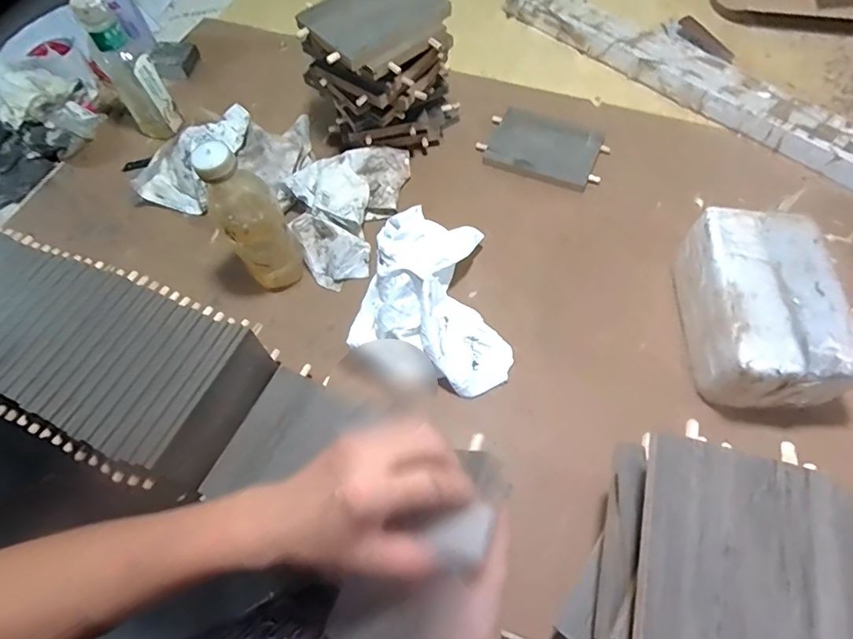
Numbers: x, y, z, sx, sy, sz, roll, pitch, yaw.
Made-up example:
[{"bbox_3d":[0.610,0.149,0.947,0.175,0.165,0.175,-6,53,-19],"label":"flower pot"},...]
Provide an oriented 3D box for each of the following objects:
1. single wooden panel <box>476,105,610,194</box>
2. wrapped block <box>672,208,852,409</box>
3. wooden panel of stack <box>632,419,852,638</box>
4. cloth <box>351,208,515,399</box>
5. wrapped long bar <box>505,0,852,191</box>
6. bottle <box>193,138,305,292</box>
[{"bbox_3d":[0.173,-0.252,0.739,0.172,0.018,0.122,20,65,13],"label":"single wooden panel"},{"bbox_3d":[0.366,-0.008,0.553,0.127,0.105,0.208,4,62,5],"label":"wrapped block"},{"bbox_3d":[0.207,0.158,0.308,0.140,0.013,0.154,13,63,10],"label":"wooden panel of stack"},{"bbox_3d":[0.015,-0.041,0.588,0.187,0.085,0.226,8,62,7],"label":"cloth"},{"bbox_3d":[0.400,-0.399,0.796,0.650,0.041,0.089,41,71,21],"label":"wrapped long bar"},{"bbox_3d":[-0.197,-0.113,0.572,0.065,0.212,0.055,-27,64,-11],"label":"bottle"}]

